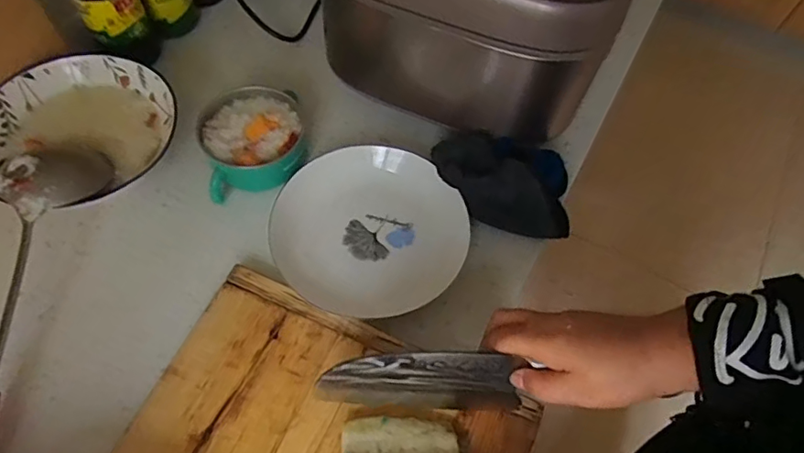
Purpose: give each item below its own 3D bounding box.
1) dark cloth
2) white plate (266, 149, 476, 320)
[{"bbox_3d":[0.108,-0.052,0.567,0.150,0.050,0.097,7,60,2],"label":"dark cloth"},{"bbox_3d":[-0.034,0.001,0.549,0.186,0.038,0.177,1,60,-2],"label":"white plate"}]

